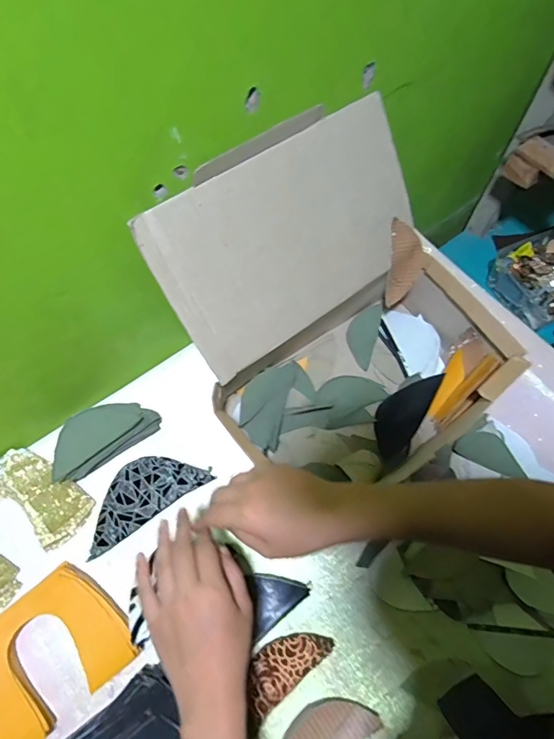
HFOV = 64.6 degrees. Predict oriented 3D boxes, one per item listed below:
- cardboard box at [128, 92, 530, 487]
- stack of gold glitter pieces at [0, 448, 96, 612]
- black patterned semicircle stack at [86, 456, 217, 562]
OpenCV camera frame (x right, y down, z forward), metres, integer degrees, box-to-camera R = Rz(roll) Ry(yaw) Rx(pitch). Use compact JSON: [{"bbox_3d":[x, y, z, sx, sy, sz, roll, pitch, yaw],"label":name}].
[{"bbox_3d":[0.077,-0.056,0.505,0.321,0.258,0.306,-33,69,-16],"label":"cardboard box"},{"bbox_3d":[-0.321,0.182,0.515,0.134,0.022,0.162,36,68,15],"label":"stack of gold glitter pieces"},{"bbox_3d":[-0.161,0.147,0.531,0.150,0.020,0.072,-33,69,-16],"label":"black patterned semicircle stack"}]

